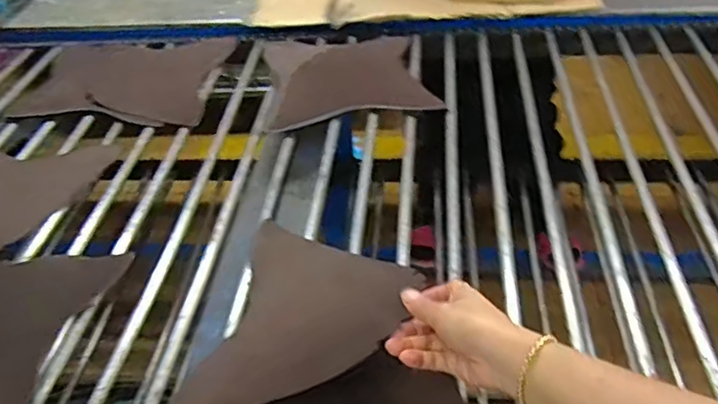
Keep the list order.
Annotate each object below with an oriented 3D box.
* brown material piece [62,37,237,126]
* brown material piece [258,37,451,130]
[{"bbox_3d":[-0.386,-0.208,1.025,0.299,0.005,0.257,-1,43,4],"label":"brown material piece"},{"bbox_3d":[-0.026,-0.208,0.977,0.245,0.023,0.295,-11,43,-2],"label":"brown material piece"}]

